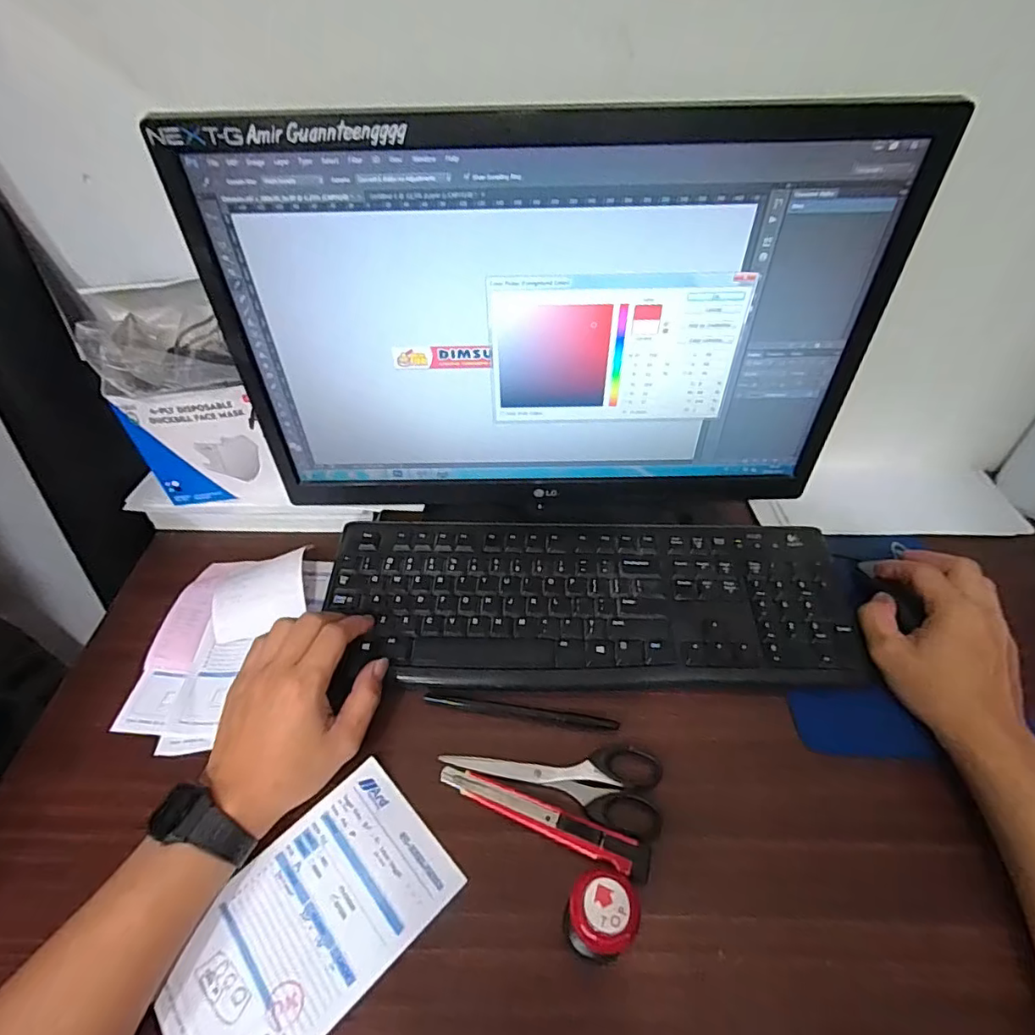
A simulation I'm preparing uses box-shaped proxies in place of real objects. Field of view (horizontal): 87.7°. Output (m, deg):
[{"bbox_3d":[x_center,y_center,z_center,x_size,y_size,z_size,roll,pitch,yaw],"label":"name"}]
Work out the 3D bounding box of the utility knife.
[{"bbox_3d":[0.015,0.198,0.356,0.143,0.013,0.020,18,57,14],"label":"utility knife"}]

